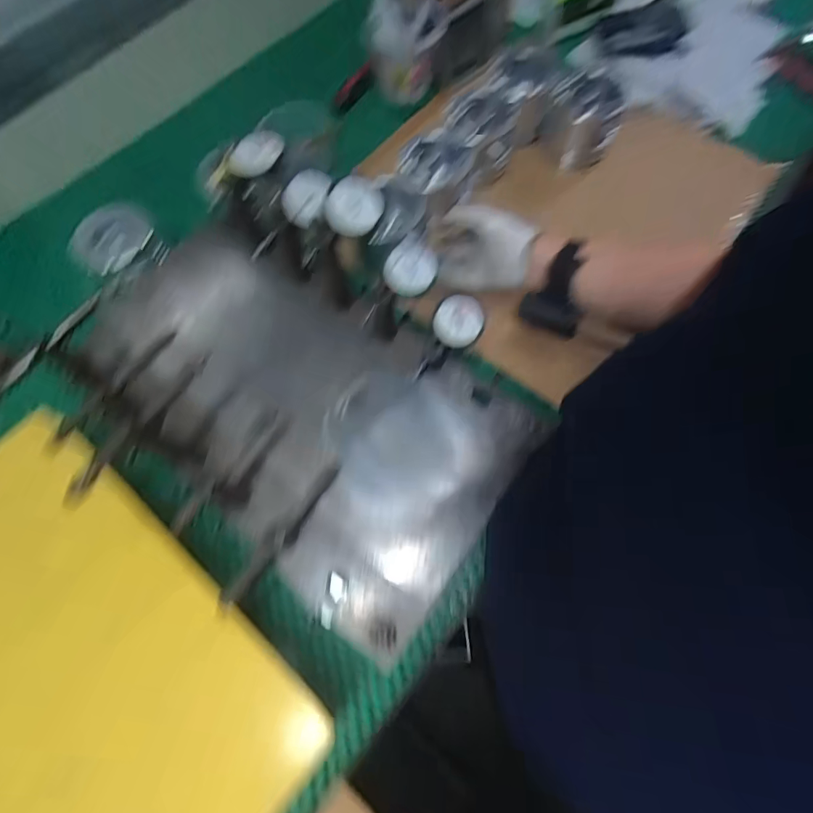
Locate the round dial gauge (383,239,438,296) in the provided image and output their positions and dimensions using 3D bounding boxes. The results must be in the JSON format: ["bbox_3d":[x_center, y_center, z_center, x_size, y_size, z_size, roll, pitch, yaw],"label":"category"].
[{"bbox_3d":[0.001,-0.134,0.405,0.055,0.025,0.055,2,83,-19],"label":"round dial gauge"}]

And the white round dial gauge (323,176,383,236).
[{"bbox_3d":[-0.048,-0.182,0.373,0.045,0.025,0.057,38,78,-27],"label":"white round dial gauge"}]

